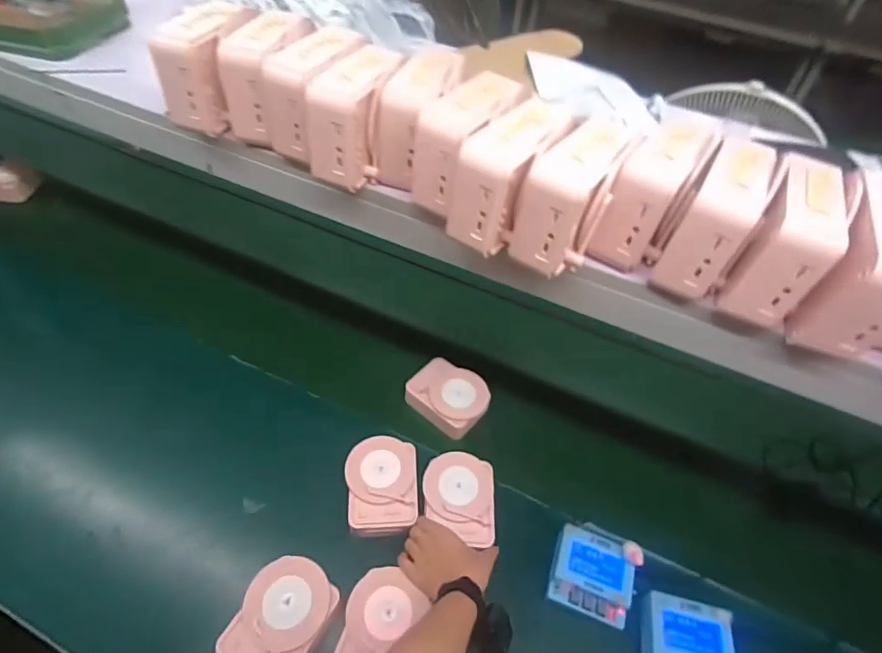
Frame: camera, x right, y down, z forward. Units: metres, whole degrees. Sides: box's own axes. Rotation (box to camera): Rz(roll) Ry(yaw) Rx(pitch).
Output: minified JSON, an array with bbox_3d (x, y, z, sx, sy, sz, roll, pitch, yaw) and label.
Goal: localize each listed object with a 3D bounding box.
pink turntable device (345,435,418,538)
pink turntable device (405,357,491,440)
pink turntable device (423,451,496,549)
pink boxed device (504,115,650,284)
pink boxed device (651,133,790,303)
[{"bbox_3d":[-0.086,0.232,0.709,0.105,0.045,0.132,-1,49,-6],"label":"pink turntable device"},{"bbox_3d":[0.014,0.119,0.842,0.128,0.040,0.105,33,54,22],"label":"pink turntable device"},{"bbox_3d":[0.027,0.243,0.699,0.101,0.022,0.122,3,49,-3],"label":"pink turntable device"},{"bbox_3d":[0.108,-0.105,0.402,0.060,0.096,0.097,26,52,17],"label":"pink boxed device"},{"bbox_3d":[0.225,-0.084,0.397,0.053,0.095,0.097,29,53,19],"label":"pink boxed device"}]

